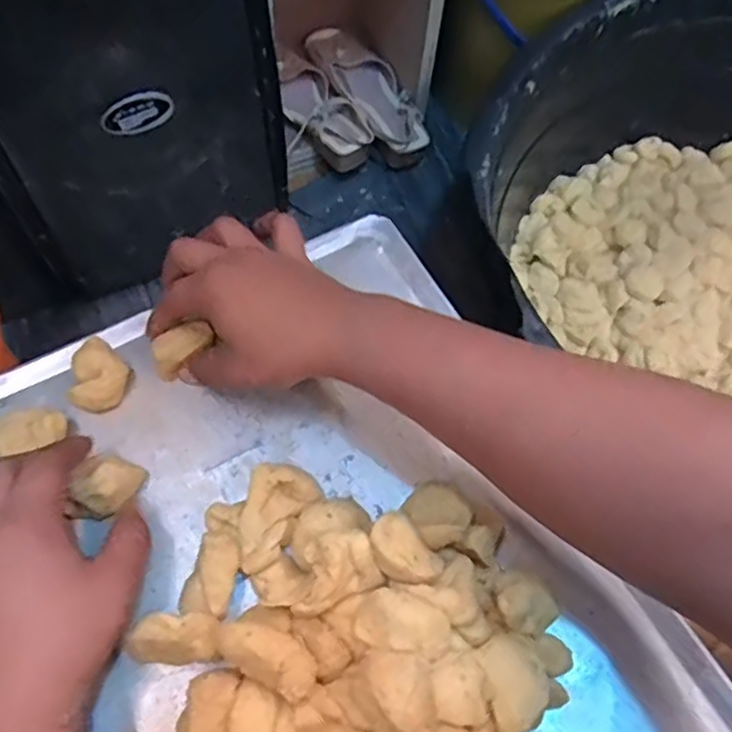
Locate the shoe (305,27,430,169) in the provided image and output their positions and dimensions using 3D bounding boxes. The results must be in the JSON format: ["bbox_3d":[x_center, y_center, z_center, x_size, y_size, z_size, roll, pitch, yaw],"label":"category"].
[{"bbox_3d":[0.000,-0.388,0.957,0.099,0.069,0.248,-31,78,-17],"label":"shoe"}]

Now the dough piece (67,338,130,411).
[{"bbox_3d":[-0.160,0.005,0.416,0.030,0.020,0.044,-4,62,-4],"label":"dough piece"}]

